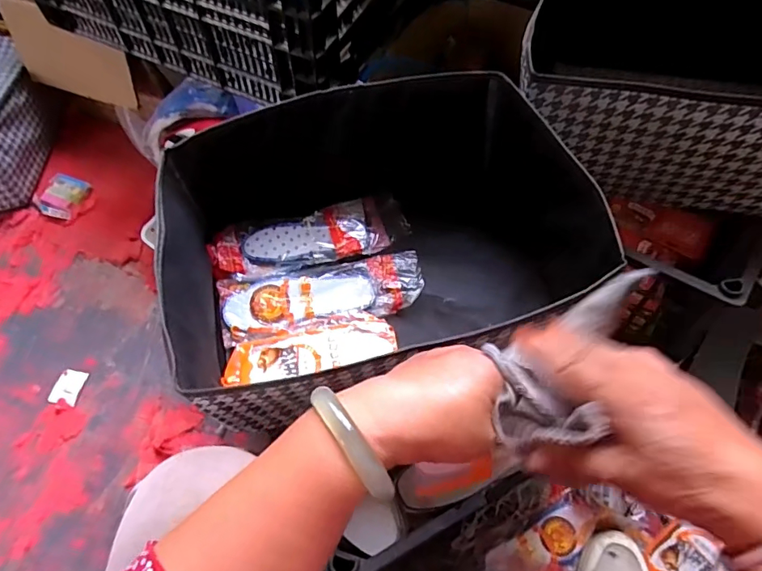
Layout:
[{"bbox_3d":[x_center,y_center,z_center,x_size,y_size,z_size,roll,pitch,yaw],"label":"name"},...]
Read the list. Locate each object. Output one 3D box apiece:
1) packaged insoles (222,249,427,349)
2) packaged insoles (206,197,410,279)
[{"bbox_3d":[-0.075,0.012,0.625,0.250,0.024,0.083,-8,57,-7],"label":"packaged insoles"},{"bbox_3d":[-0.095,-0.063,0.666,0.257,0.026,0.084,-11,57,-9],"label":"packaged insoles"}]

